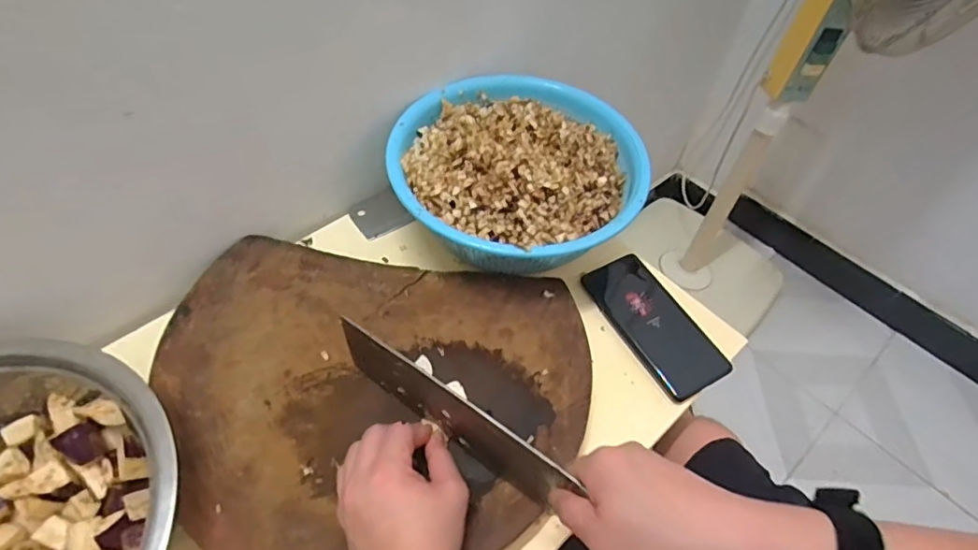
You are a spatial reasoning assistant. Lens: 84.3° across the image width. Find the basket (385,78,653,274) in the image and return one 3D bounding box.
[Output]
[{"bbox_3d":[0.026,-0.108,0.578,0.248,0.099,0.235,2,52,-3],"label":"basket"}]

